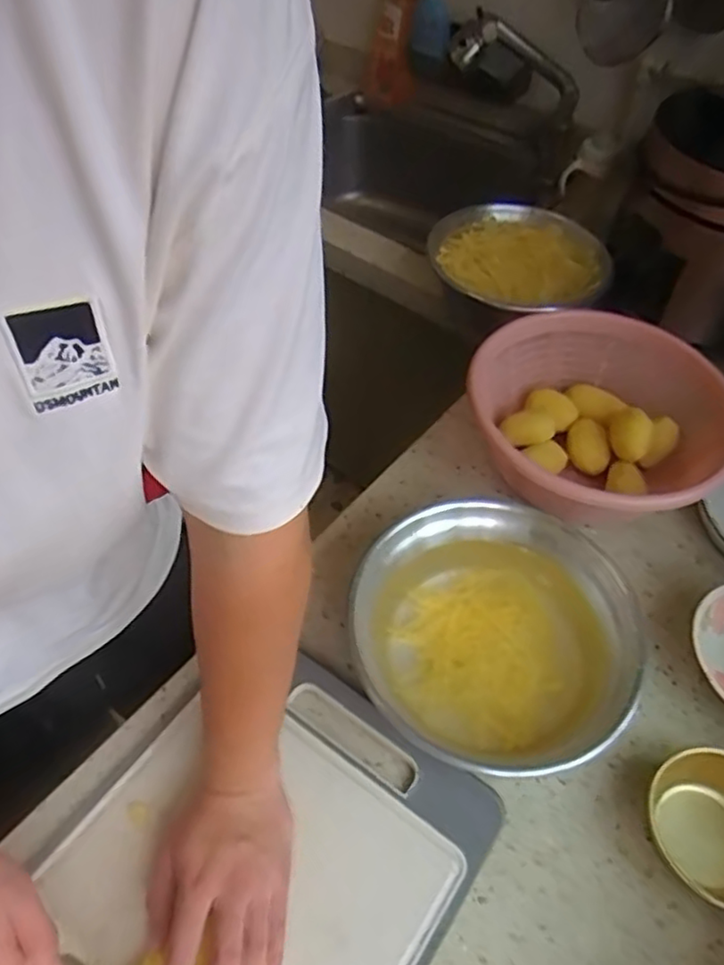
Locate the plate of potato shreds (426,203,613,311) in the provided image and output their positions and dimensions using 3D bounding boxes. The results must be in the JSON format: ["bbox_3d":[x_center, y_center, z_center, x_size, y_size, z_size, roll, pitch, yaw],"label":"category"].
[{"bbox_3d":[0.214,-0.323,0.925,0.221,0.032,0.217,1,51,-2],"label":"plate of potato shreds"}]

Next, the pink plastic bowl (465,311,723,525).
[{"bbox_3d":[0.264,-0.064,0.762,0.270,0.128,0.281,1,51,-2],"label":"pink plastic bowl"}]

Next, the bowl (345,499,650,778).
[{"bbox_3d":[0.116,0.143,0.613,0.252,0.098,0.253,1,51,-2],"label":"bowl"}]

